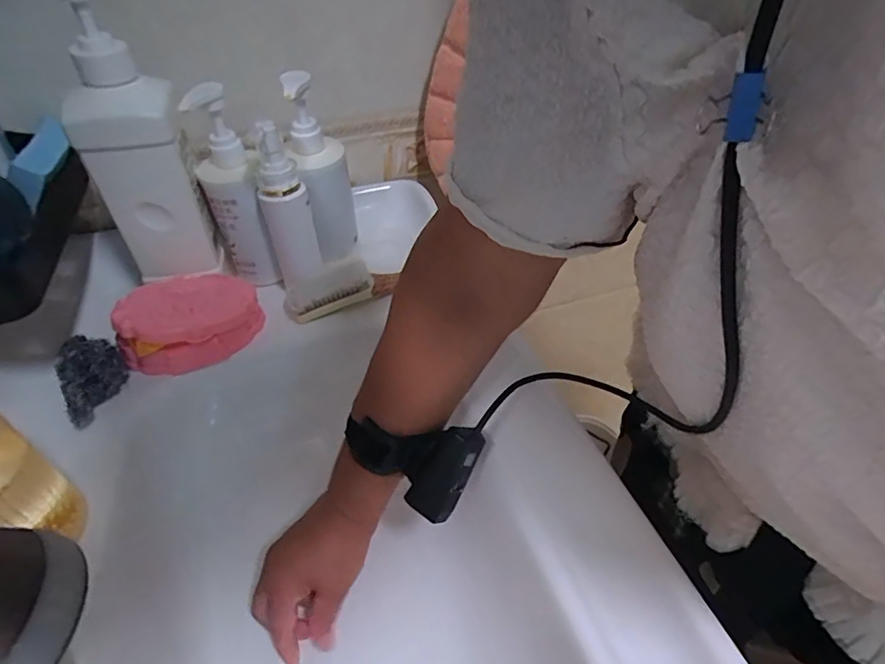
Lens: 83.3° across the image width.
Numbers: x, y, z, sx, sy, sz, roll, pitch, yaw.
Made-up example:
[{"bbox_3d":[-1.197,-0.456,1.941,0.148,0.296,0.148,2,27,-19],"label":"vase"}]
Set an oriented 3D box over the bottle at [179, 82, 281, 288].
[{"bbox_3d":[-0.198,-0.128,0.485,0.055,0.198,0.054,-19,46,-18],"label":"bottle"}]

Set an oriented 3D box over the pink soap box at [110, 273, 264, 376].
[{"bbox_3d":[-0.238,-0.013,0.478,0.081,0.064,0.120,20,47,22],"label":"pink soap box"}]

